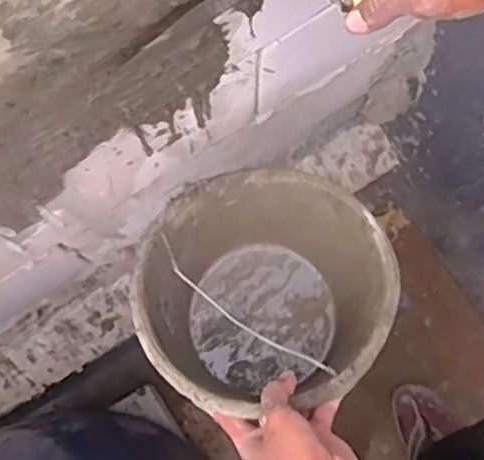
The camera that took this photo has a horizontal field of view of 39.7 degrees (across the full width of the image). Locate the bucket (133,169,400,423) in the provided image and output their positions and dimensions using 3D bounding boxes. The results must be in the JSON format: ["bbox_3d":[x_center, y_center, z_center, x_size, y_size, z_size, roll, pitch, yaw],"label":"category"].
[{"bbox_3d":[0.026,0.091,0.714,0.246,0.189,0.246,-1,59,2],"label":"bucket"}]

